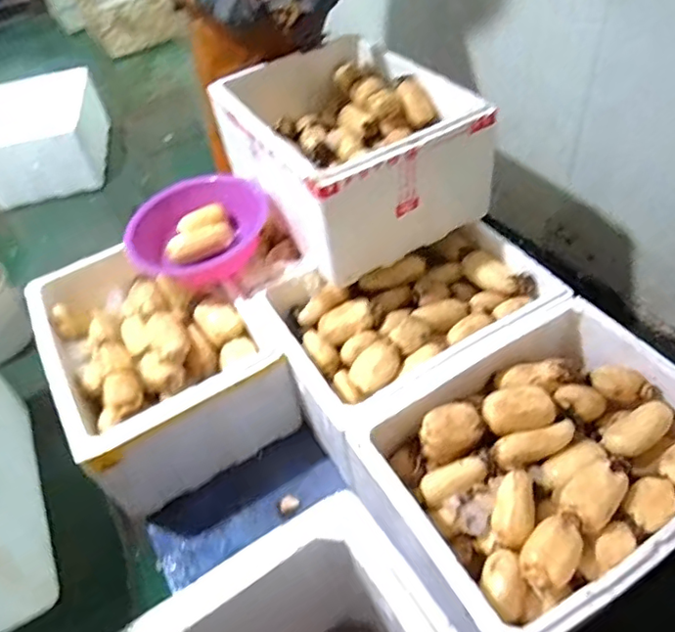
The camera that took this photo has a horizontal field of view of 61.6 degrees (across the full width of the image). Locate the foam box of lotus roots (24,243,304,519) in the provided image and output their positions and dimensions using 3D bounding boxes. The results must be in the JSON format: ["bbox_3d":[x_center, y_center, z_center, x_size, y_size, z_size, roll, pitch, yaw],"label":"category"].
[{"bbox_3d":[-0.462,0.105,1.429,0.462,0.282,0.637,-32,52,-20],"label":"foam box of lotus roots"}]

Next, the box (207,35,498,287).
[{"bbox_3d":[0.045,-0.419,1.426,0.517,0.308,0.564,-25,50,-15],"label":"box"}]

